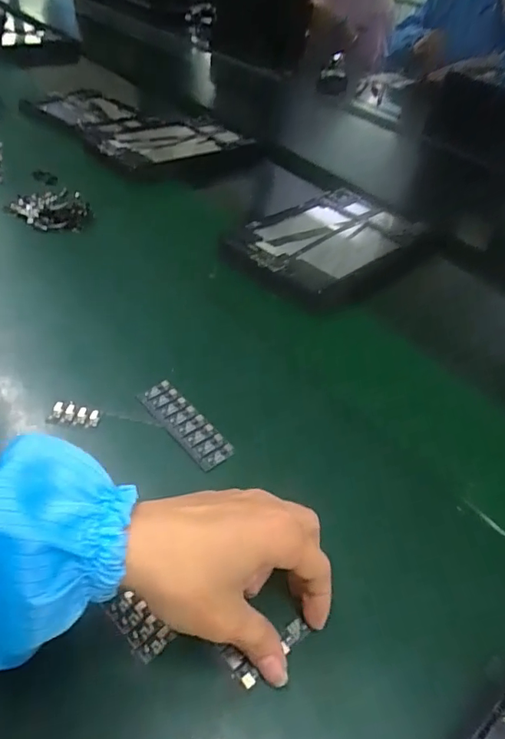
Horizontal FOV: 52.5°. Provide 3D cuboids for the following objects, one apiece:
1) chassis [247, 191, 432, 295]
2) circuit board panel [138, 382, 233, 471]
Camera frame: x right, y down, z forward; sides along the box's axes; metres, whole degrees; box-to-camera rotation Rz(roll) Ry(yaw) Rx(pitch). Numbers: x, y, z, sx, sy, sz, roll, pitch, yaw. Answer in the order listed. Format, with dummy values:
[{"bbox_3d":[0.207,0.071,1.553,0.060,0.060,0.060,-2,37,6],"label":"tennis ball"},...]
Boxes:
[{"bbox_3d":[0.091,-0.161,0.615,0.232,0.015,0.139,-31,54,-35],"label":"chassis"},{"bbox_3d":[-0.051,0.042,0.394,0.029,0.008,0.087,-27,52,-33],"label":"circuit board panel"}]

